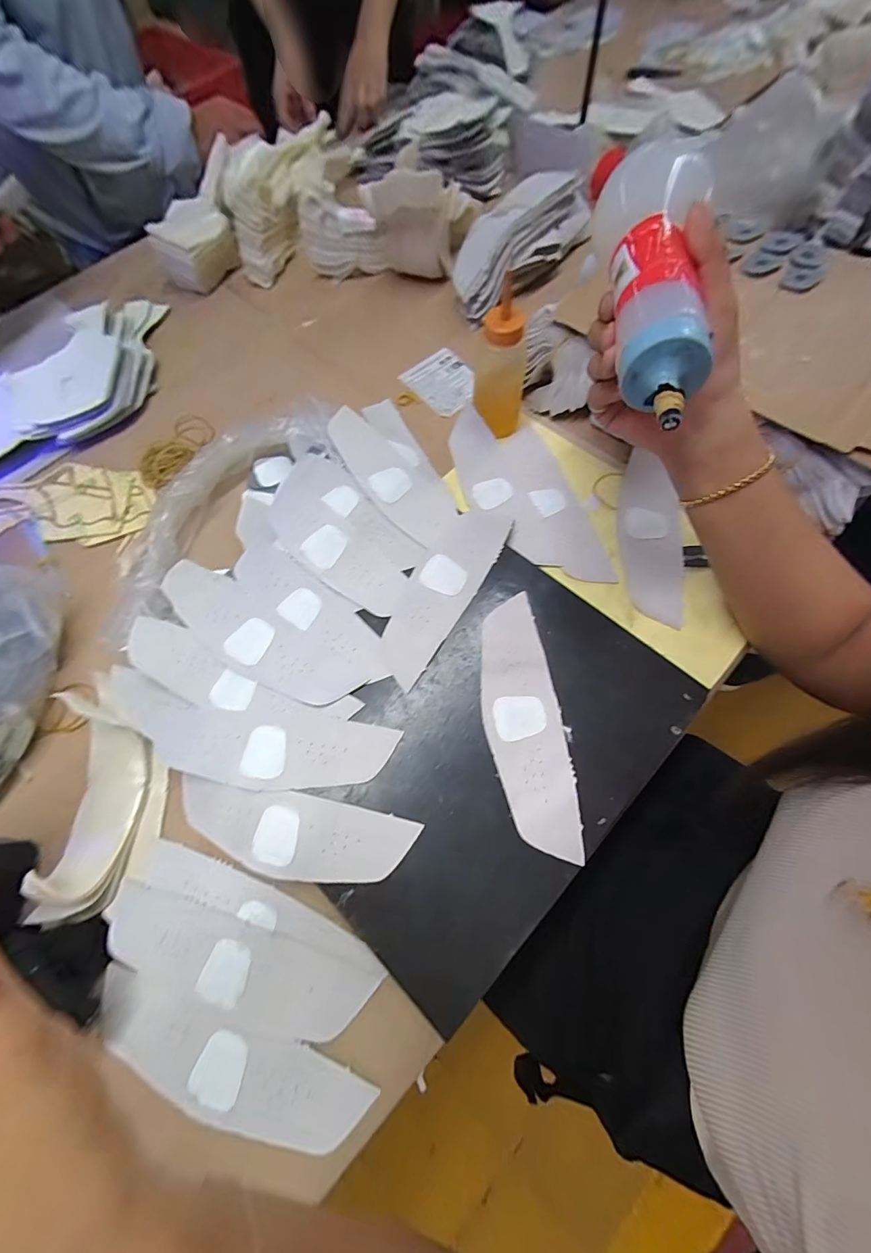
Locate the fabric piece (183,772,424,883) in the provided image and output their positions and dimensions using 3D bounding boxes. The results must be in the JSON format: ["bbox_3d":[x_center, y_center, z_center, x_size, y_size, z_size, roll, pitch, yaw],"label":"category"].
[{"bbox_3d":[-0.106,0.154,0.328,0.180,0.024,0.054,8,69,5],"label":"fabric piece"}]

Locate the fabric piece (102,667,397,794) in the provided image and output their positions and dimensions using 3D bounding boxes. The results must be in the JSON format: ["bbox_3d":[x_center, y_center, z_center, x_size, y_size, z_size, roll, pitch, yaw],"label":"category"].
[{"bbox_3d":[-0.154,0.086,0.342,0.239,0.004,0.063,11,69,6],"label":"fabric piece"}]

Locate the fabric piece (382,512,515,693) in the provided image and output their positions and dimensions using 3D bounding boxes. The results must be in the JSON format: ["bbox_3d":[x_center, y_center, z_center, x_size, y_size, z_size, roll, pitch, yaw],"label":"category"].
[{"bbox_3d":[0.007,-0.039,0.385,0.057,0.004,0.183,28,72,13],"label":"fabric piece"}]

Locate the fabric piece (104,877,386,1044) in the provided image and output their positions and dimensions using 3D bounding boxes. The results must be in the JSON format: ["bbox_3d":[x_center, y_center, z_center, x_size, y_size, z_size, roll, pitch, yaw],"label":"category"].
[{"bbox_3d":[-0.143,0.236,0.309,0.198,0.004,0.052,15,69,8],"label":"fabric piece"}]

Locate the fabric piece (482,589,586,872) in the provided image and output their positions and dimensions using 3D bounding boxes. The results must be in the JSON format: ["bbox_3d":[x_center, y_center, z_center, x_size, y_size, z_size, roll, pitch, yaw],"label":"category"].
[{"bbox_3d":[0.067,0.070,0.339,0.056,0.006,0.192,-7,68,-1],"label":"fabric piece"}]

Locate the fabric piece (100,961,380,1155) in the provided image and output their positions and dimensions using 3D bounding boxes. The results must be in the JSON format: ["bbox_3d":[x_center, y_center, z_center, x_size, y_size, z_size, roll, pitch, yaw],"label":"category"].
[{"bbox_3d":[-0.141,0.290,0.289,0.193,0.004,0.055,15,69,8],"label":"fabric piece"}]

